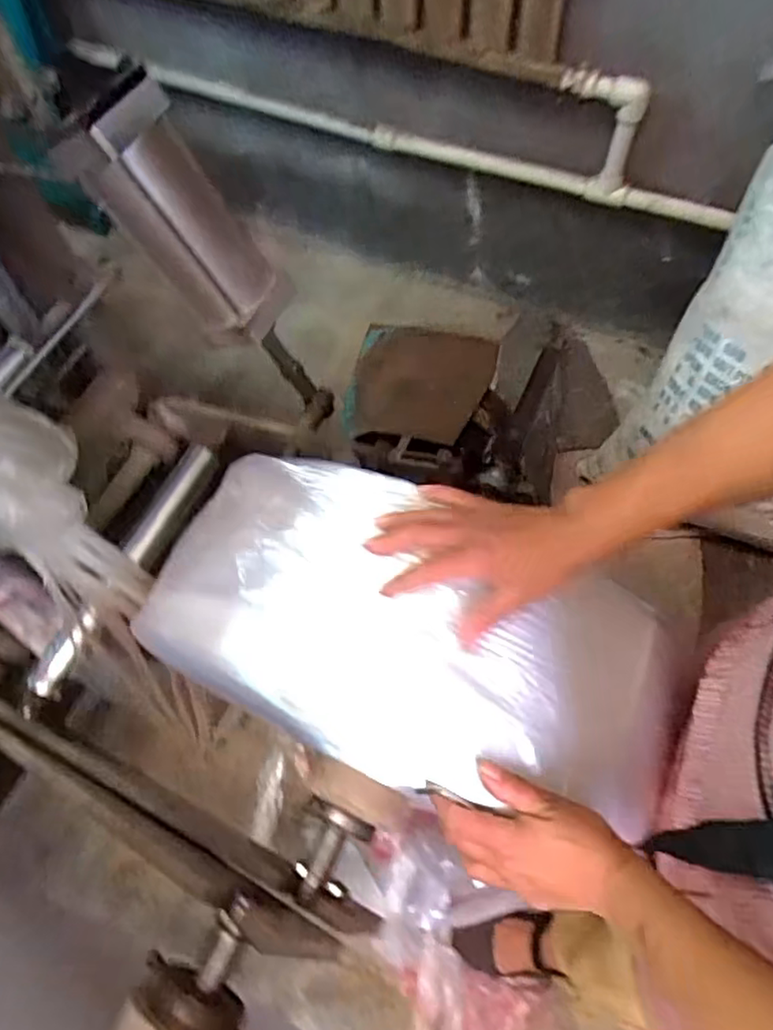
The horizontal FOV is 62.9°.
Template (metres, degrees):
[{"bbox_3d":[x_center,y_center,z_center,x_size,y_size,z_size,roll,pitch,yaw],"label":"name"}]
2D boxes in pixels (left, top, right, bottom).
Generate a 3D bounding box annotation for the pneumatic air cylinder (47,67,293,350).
[{"bbox_3d":[-0.257,-0.354,0.779,0.109,0.294,0.120,12,61,40],"label":"pneumatic air cylinder"}]

